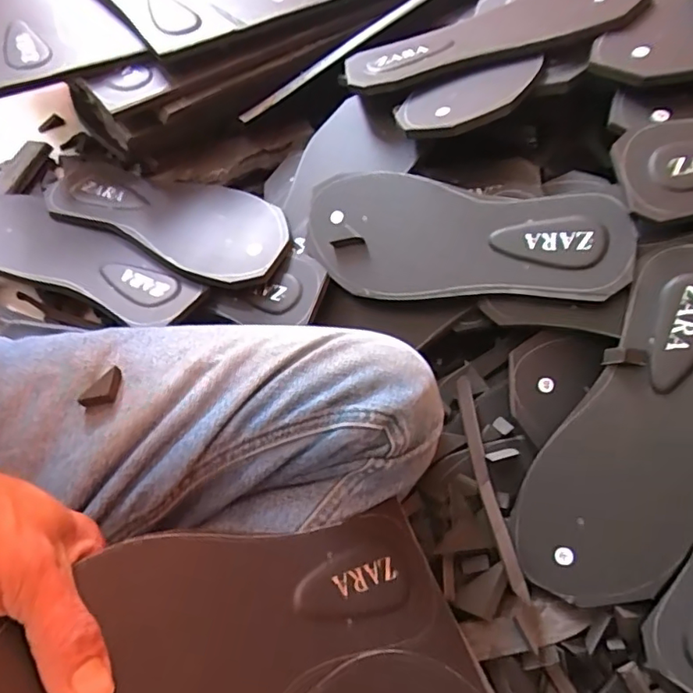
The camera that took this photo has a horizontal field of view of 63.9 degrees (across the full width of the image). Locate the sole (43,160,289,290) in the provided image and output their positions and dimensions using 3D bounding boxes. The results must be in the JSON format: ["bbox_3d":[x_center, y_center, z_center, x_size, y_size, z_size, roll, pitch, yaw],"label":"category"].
[{"bbox_3d":[-0.171,-0.124,0.510,0.274,0.013,0.096,22,60,21],"label":"sole"}]

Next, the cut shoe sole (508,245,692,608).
[{"bbox_3d":[0.194,0.053,0.358,0.094,0.005,0.238,29,93,30],"label":"cut shoe sole"}]

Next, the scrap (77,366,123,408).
[{"bbox_3d":[-0.145,0.026,0.333,0.014,0.006,0.029,36,65,16],"label":"scrap"}]

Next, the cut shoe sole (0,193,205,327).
[{"bbox_3d":[-0.243,-0.077,0.487,0.245,0.022,0.083,27,63,12],"label":"cut shoe sole"}]

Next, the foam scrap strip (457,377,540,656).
[{"bbox_3d":[0.104,0.107,0.388,0.015,0.020,0.183,-6,61,-7],"label":"foam scrap strip"}]

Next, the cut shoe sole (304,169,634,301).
[{"bbox_3d":[0.079,-0.080,0.425,0.245,0.013,0.097,13,88,23],"label":"cut shoe sole"}]

